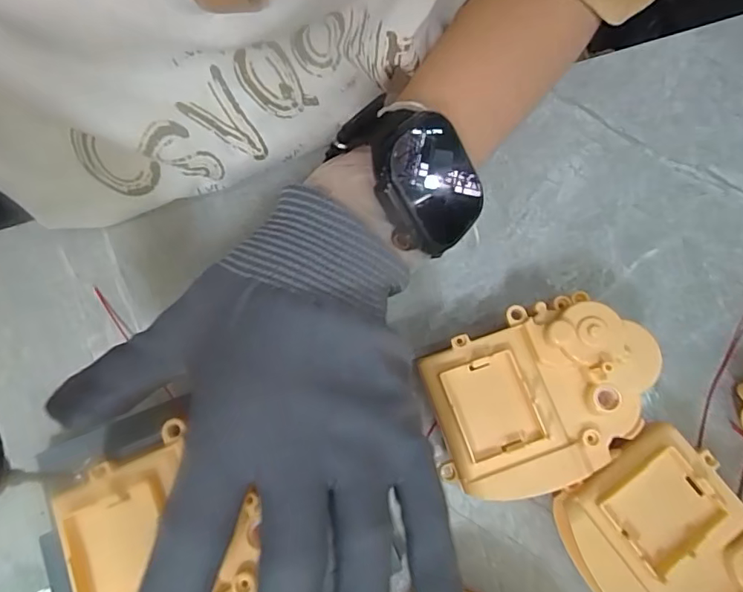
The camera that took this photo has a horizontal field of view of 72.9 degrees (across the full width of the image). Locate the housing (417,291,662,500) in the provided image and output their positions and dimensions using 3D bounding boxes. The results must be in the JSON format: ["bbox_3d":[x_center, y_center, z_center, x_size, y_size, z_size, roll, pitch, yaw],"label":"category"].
[{"bbox_3d":[0.074,0.045,0.228,0.097,0.040,0.075,-13,76,-3],"label":"housing"}]

